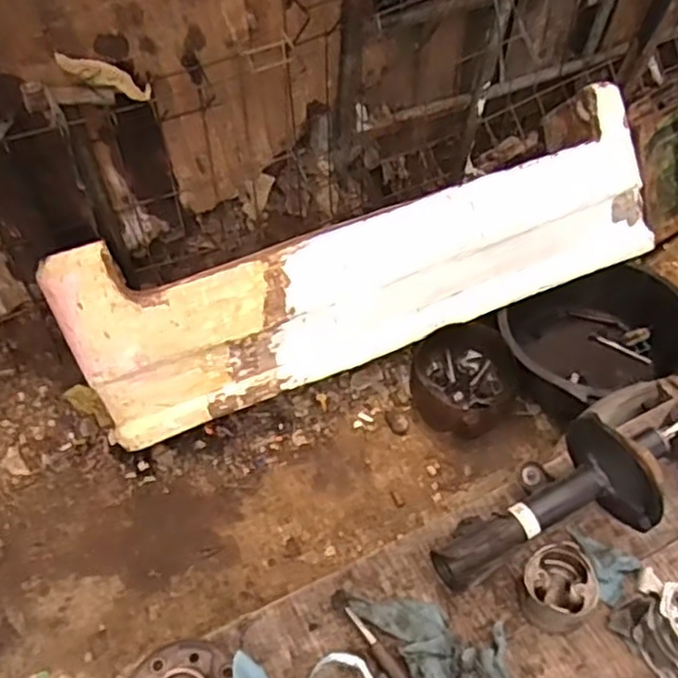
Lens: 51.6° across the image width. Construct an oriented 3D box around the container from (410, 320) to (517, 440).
[{"bbox_3d":[0.292,0.107,1.664,0.237,0.147,0.250,0,46,0],"label":"container"}]

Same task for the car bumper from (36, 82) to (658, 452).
[{"bbox_3d":[0.107,-0.179,1.566,1.380,0.466,0.130,-18,23,-16],"label":"car bumper"}]

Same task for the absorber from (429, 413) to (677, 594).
[{"bbox_3d":[0.310,0.202,0.903,0.385,0.149,0.154,-28,52,-24],"label":"absorber"}]

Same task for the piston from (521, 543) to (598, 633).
[{"bbox_3d":[0.274,0.309,0.879,0.091,0.054,0.094,-14,47,-12],"label":"piston"}]

